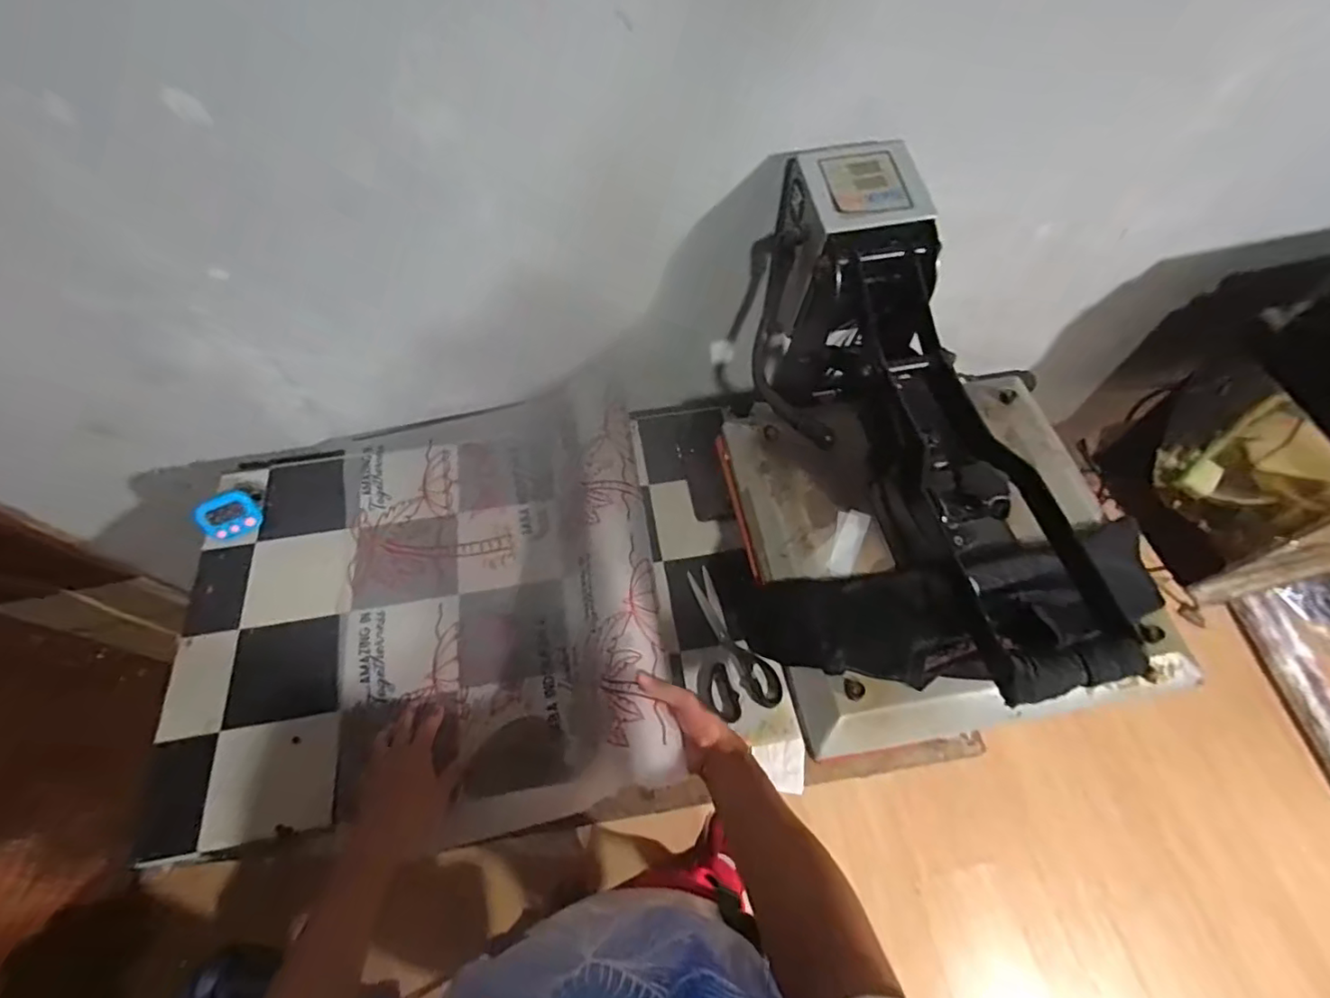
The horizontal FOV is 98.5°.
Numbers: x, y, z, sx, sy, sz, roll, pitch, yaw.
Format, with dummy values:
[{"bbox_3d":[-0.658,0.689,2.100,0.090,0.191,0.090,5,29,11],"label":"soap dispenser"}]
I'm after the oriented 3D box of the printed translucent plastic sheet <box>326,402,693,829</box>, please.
[{"bbox_3d":[-0.220,0.093,0.740,0.414,0.110,0.560,-9,61,-5],"label":"printed translucent plastic sheet"}]

